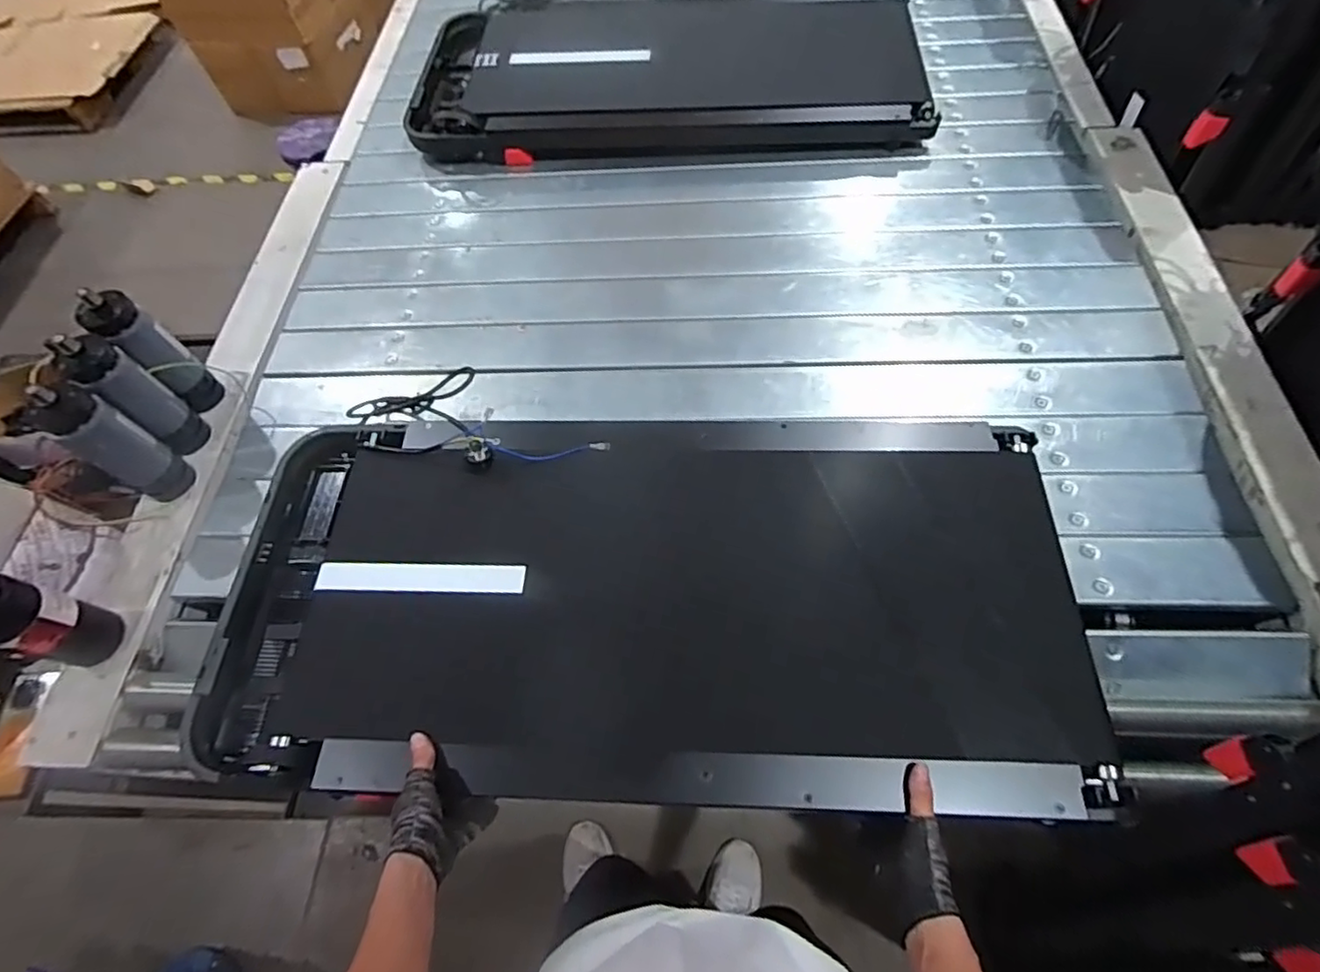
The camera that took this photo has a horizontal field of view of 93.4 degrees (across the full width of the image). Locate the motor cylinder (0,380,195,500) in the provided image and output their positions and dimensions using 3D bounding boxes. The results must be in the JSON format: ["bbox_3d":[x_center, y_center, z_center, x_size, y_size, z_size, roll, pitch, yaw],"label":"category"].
[{"bbox_3d":[-0.776,-0.059,0.883,0.085,0.229,0.081,25,67,15],"label":"motor cylinder"}]

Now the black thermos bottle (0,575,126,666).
[{"bbox_3d":[-0.764,0.157,0.739,0.064,0.232,0.081,7,64,7],"label":"black thermos bottle"}]

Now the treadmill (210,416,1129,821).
[{"bbox_3d":[-0.023,0.143,0.794,1.018,0.106,0.460,0,63,4],"label":"treadmill"}]

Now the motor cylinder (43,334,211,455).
[{"bbox_3d":[-0.757,-0.124,0.915,0.064,0.232,0.067,40,72,21],"label":"motor cylinder"}]

